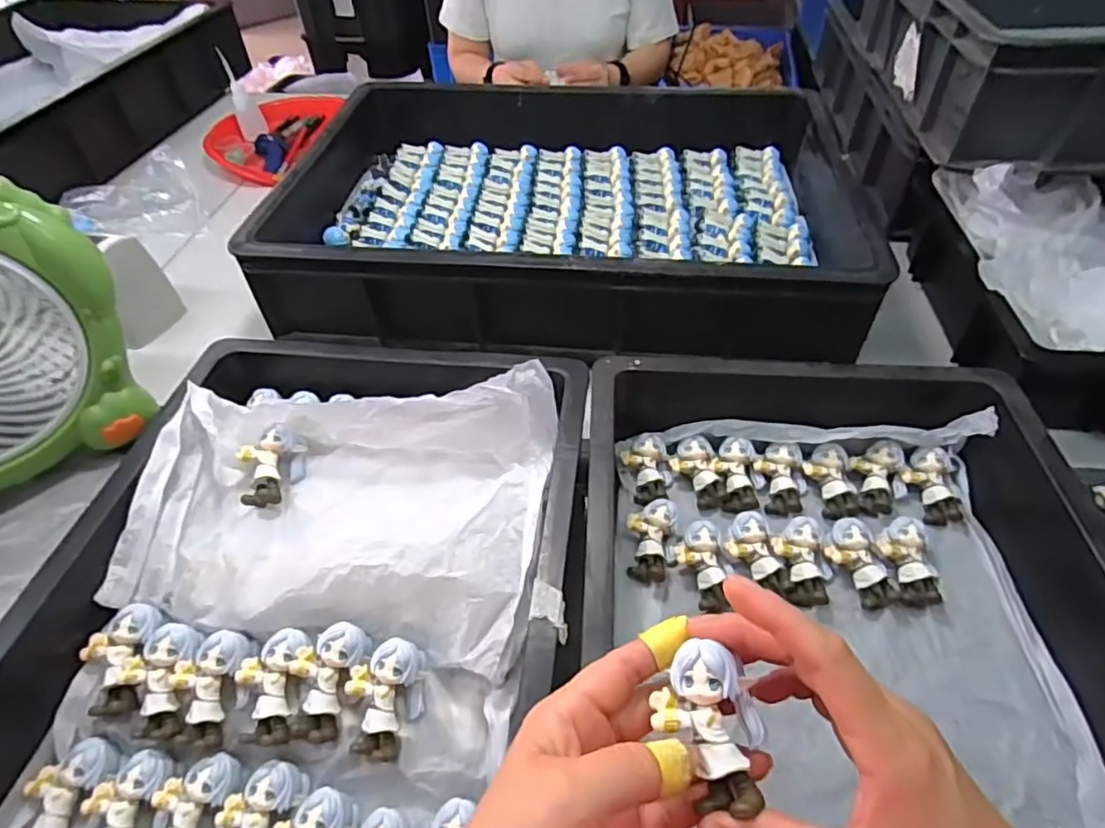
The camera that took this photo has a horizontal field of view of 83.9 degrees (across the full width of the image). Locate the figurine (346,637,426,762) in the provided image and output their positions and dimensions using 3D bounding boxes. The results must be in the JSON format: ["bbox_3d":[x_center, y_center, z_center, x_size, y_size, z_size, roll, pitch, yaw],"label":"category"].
[{"bbox_3d":[-0.096,0.163,0.354,0.039,0.021,0.061,-4,77,-6],"label":"figurine"}]

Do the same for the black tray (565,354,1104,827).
[{"bbox_3d":[0.169,0.141,0.364,0.307,0.096,0.472,3,48,4],"label":"black tray"}]

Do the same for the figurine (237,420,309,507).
[{"bbox_3d":[-0.205,0.040,0.451,0.043,0.029,0.059,2,67,-26],"label":"figurine"}]

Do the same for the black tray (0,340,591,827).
[{"bbox_3d":[-0.155,0.125,0.369,0.322,0.108,0.443,4,48,5],"label":"black tray"}]

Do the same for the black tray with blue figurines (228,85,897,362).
[{"bbox_3d":[0.016,-0.238,0.697,0.569,0.108,0.400,4,48,5],"label":"black tray with blue figurines"}]

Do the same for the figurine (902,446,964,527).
[{"bbox_3d":[0.298,0.055,0.479,0.037,0.018,0.060,-2,69,0],"label":"figurine"}]

